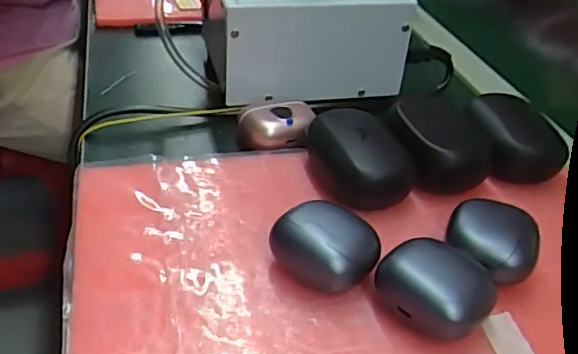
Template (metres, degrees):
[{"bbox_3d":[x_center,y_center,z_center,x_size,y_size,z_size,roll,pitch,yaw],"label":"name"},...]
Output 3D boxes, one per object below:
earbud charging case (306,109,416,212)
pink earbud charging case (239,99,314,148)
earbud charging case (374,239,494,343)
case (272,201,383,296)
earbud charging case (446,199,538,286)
[{"bbox_3d":[0.044,-0.015,0.407,0.052,0.032,0.082,-9,38,-20],"label":"earbud charging case"},{"bbox_3d":[-0.010,-0.040,0.451,0.054,0.021,0.039,3,35,-4],"label":"pink earbud charging case"},{"bbox_3d":[0.076,0.060,0.312,0.056,0.028,0.051,27,40,27],"label":"earbud charging case"},{"bbox_3d":[0.020,0.040,0.330,0.054,0.031,0.041,24,39,24],"label":"case"},{"bbox_3d":[0.116,0.037,0.339,0.049,0.026,0.041,21,38,21],"label":"earbud charging case"}]

